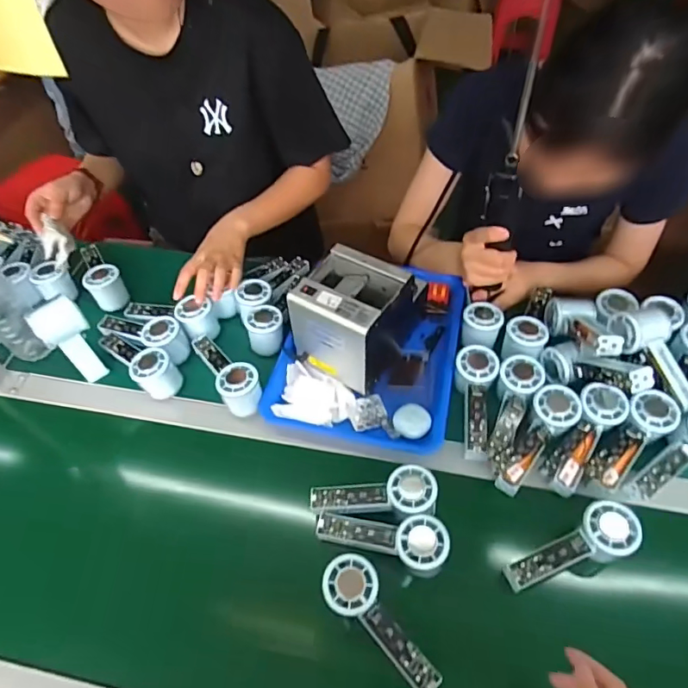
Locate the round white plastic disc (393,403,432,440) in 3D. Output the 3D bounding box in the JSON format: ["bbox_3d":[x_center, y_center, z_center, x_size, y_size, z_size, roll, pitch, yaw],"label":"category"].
[{"bbox_3d":[0.093,0.104,0.664,0.049,0.006,0.052,12,55,12],"label":"round white plastic disc"}]

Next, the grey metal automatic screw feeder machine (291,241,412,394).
[{"bbox_3d":[0.017,-0.039,0.693,0.126,0.143,0.151,27,60,21],"label":"grey metal automatic screw feeder machine"}]

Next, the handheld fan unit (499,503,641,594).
[{"bbox_3d":[0.253,0.230,0.546,0.154,0.025,0.055,-27,55,2],"label":"handheld fan unit"}]

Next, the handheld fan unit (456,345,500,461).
[{"bbox_3d":[0.179,0.080,0.662,0.052,0.046,0.154,4,69,6],"label":"handheld fan unit"}]

